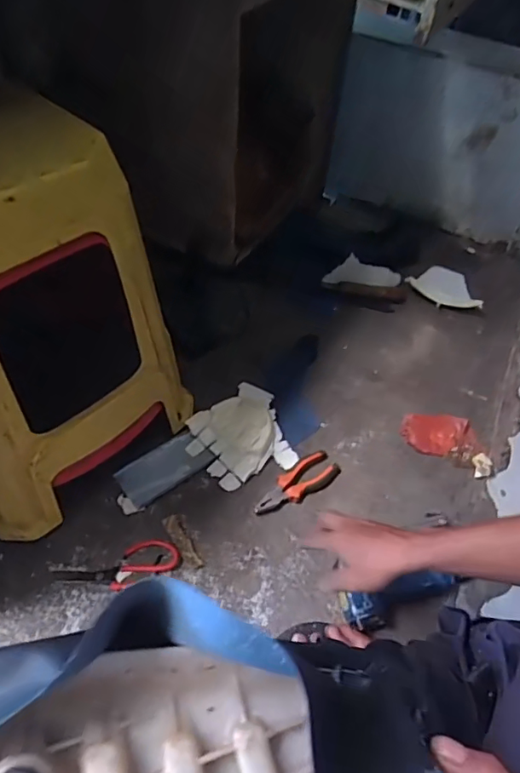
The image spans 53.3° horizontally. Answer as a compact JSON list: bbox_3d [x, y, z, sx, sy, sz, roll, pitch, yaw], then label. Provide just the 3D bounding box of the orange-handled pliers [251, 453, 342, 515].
[{"bbox_3d":[0.062,0.157,0.830,0.159,0.020,0.055,-32,59,-29],"label":"orange-handled pliers"}]

